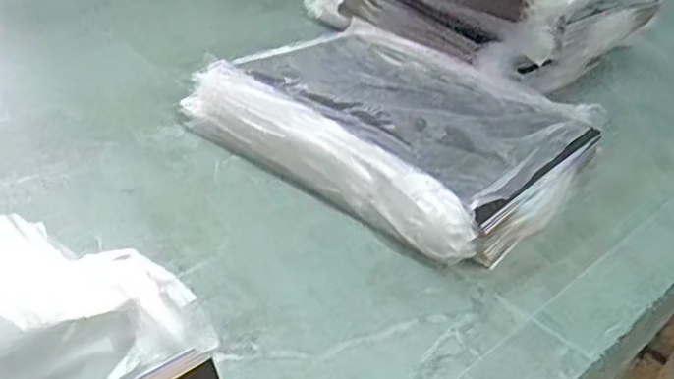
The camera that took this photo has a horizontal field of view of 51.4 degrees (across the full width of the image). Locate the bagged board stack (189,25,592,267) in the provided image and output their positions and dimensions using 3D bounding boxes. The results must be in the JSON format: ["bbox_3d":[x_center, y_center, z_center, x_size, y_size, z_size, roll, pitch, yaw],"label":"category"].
[{"bbox_3d":[0.068,-0.073,0.790,0.393,0.070,0.299,28,38,29],"label":"bagged board stack"}]

